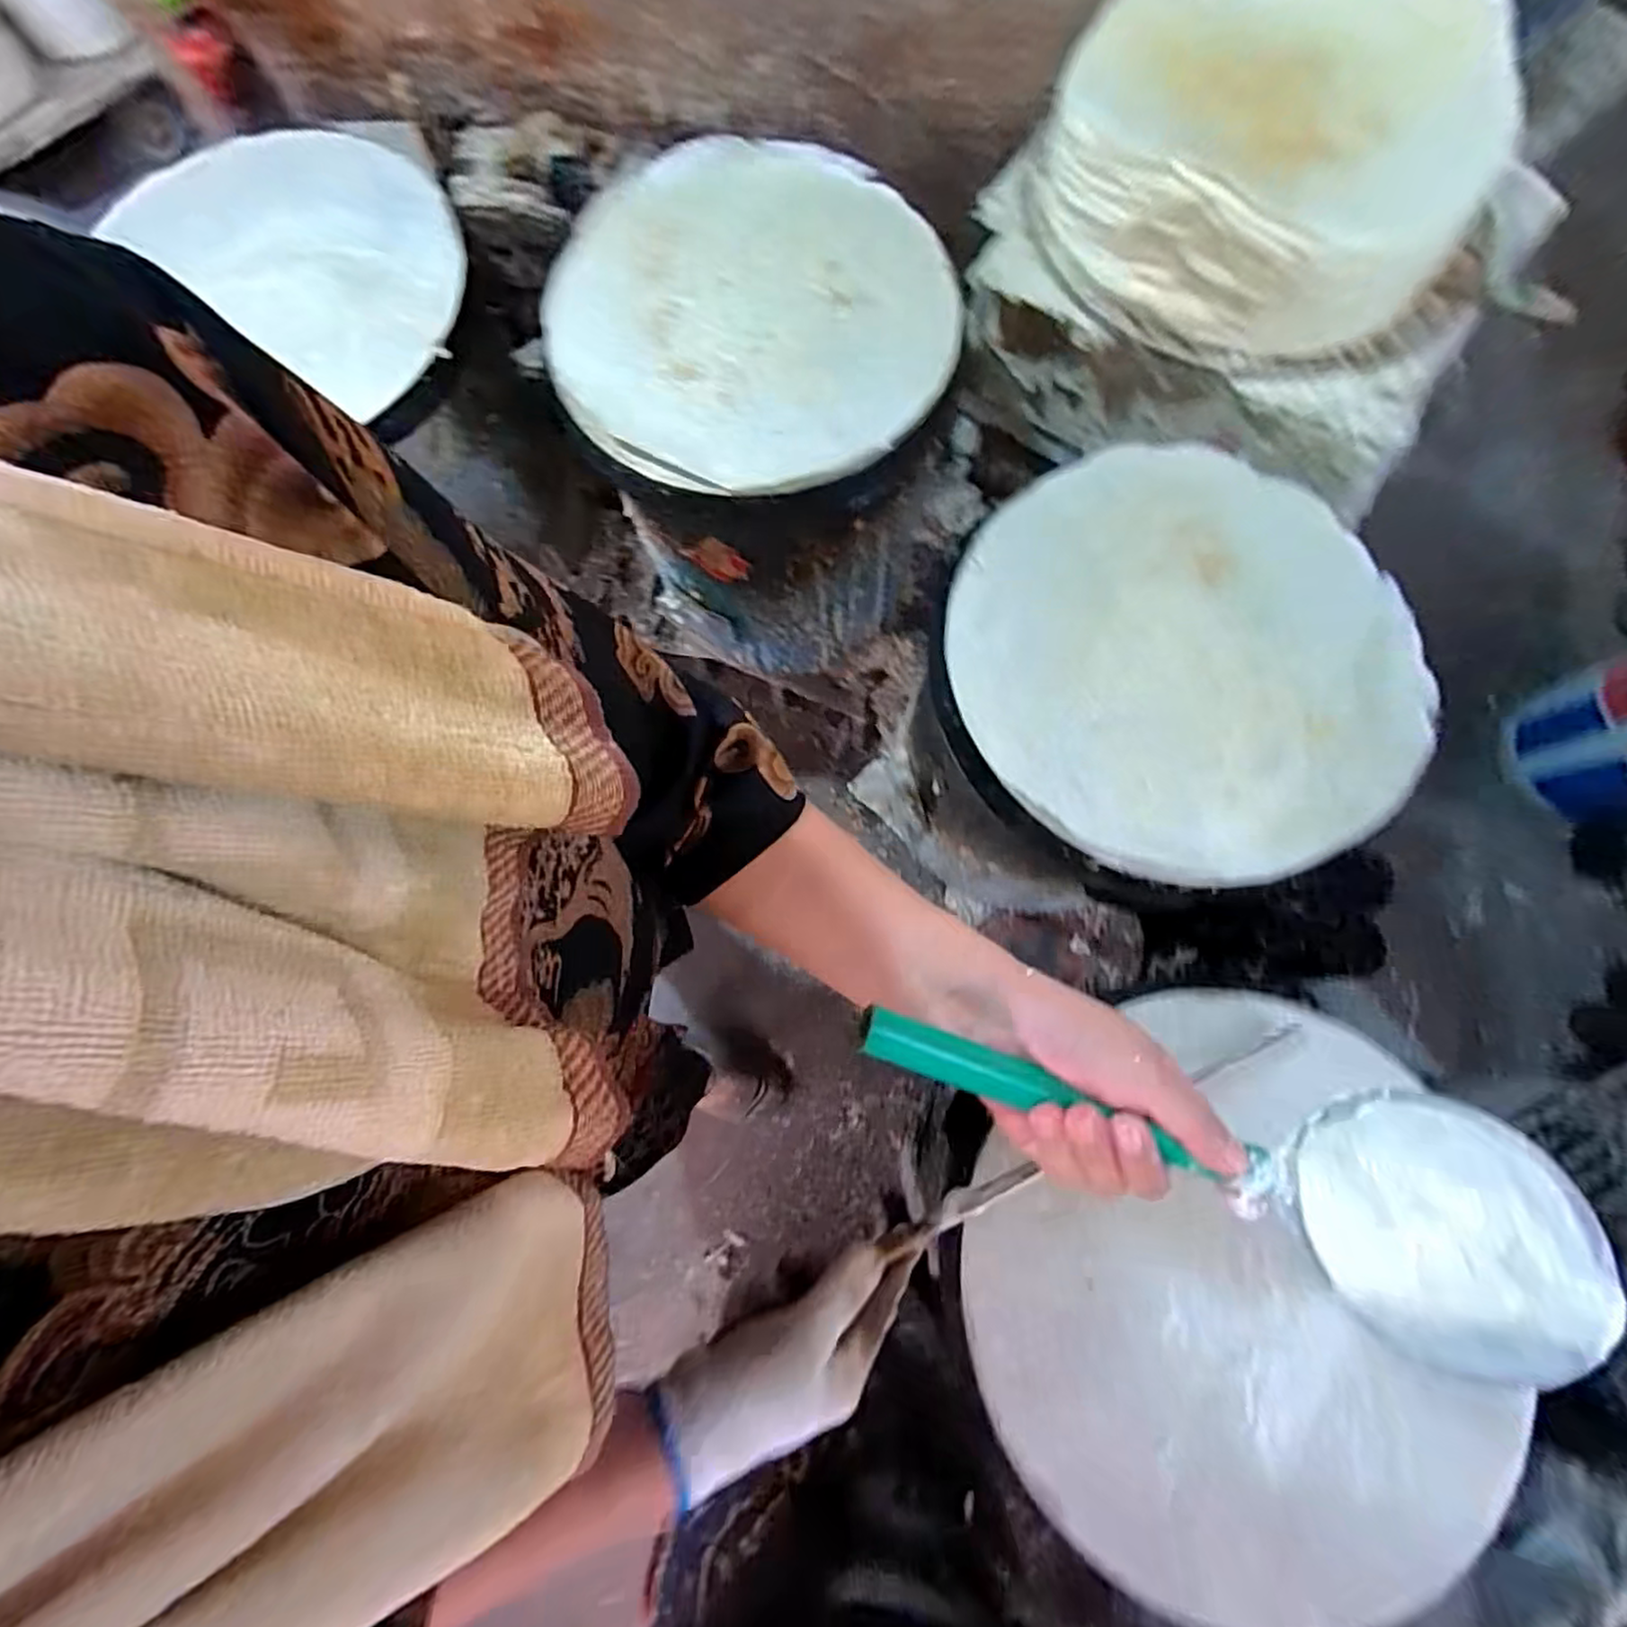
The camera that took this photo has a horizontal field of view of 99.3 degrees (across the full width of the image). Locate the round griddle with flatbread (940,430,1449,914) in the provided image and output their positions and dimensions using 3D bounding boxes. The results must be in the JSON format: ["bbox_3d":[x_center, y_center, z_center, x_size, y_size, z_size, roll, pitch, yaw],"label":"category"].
[{"bbox_3d":[0.298,-0.126,0.581,0.358,0.054,0.373,0,78,1],"label":"round griddle with flatbread"}]

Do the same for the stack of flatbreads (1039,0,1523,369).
[{"bbox_3d":[0.404,-0.608,0.641,0.380,0.185,0.285,26,79,6],"label":"stack of flatbreads"}]

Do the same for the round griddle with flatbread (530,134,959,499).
[{"bbox_3d":[-0.059,-0.486,0.681,0.385,0.057,0.395,0,78,1],"label":"round griddle with flatbread"}]

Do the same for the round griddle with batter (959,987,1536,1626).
[{"bbox_3d":[0.277,0.338,0.479,0.336,0.051,0.387,-14,78,-2],"label":"round griddle with batter"}]

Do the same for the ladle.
[{"bbox_3d":[0.169,0.148,0.298,0.310,0.059,0.101,17,78,-2],"label":"ladle"}]

